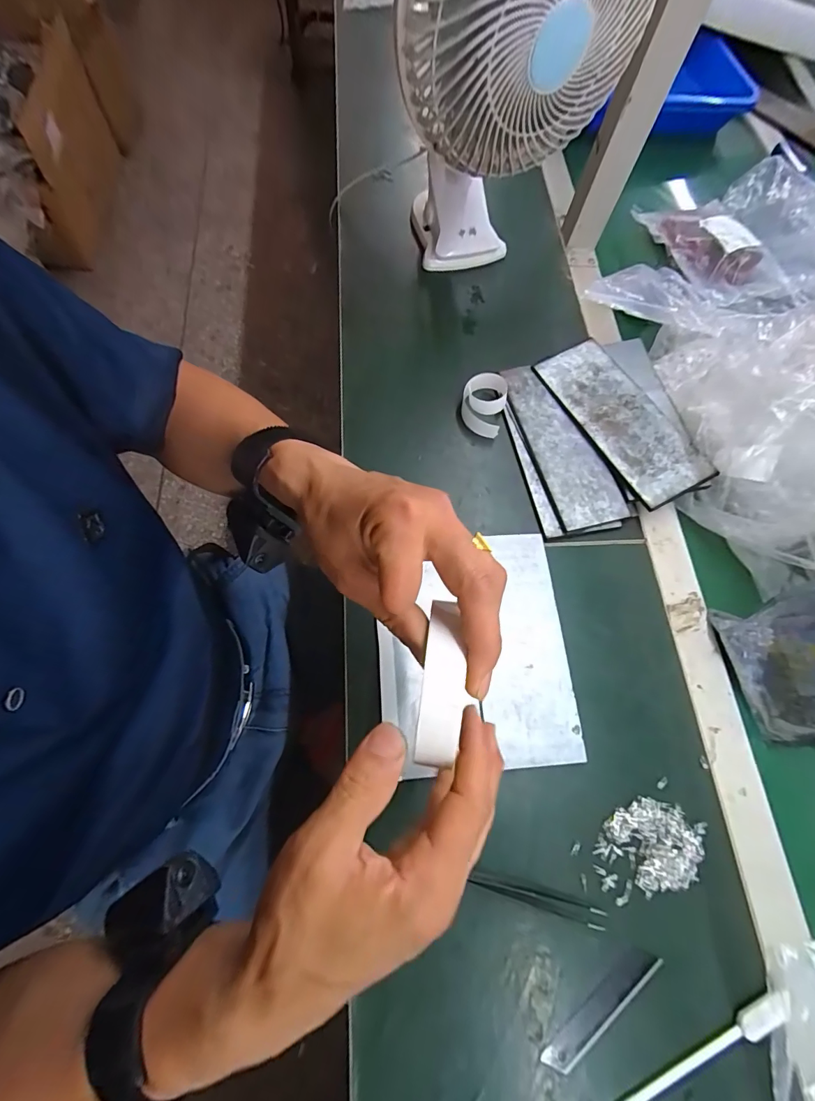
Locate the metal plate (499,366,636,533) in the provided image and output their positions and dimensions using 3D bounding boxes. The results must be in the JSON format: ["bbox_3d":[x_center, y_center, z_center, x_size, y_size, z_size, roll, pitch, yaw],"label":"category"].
[{"bbox_3d":[0.159,-0.112,0.441,0.069,0.005,0.193,-16,73,-7],"label":"metal plate"}]

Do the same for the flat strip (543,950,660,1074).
[{"bbox_3d":[0.134,0.313,0.290,0.098,0.004,0.019,-31,77,-15],"label":"flat strip"}]

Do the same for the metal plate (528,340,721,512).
[{"bbox_3d":[0.221,-0.136,0.440,0.080,0.006,0.195,-30,73,-5],"label":"metal plate"}]

